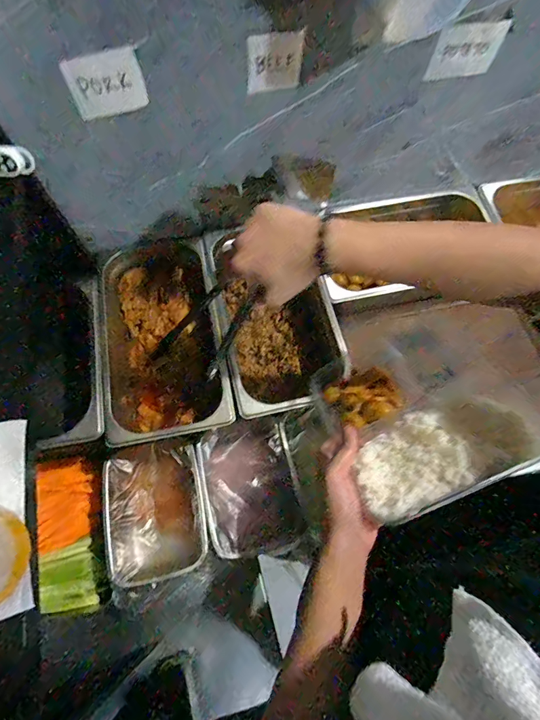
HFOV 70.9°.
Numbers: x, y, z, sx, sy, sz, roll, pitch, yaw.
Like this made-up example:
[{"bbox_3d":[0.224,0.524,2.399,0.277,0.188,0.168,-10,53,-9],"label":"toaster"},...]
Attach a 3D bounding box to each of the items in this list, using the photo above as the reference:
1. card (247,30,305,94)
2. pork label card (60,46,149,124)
[{"bbox_3d":[0.006,-0.332,0.423,0.061,0.057,0.007,-5,67,-4],"label":"card"},{"bbox_3d":[-0.173,-0.294,0.405,0.075,0.059,0.009,-15,68,-8],"label":"pork label card"}]

